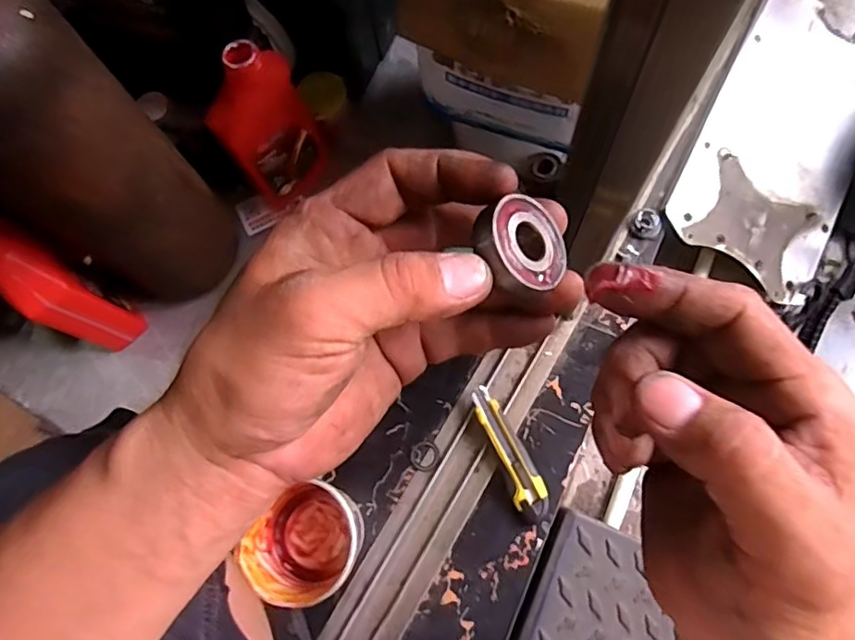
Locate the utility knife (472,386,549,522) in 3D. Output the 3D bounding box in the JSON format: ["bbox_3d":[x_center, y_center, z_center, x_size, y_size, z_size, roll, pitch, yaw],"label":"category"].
[{"bbox_3d":[0.091,0.153,0.660,0.039,0.027,0.154,-27,76,-6],"label":"utility knife"}]

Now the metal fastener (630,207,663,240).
[{"bbox_3d":[0.278,-0.124,0.732,0.038,0.013,0.039,0,75,1],"label":"metal fastener"}]

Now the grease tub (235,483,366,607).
[{"bbox_3d":[-0.126,0.236,0.612,0.105,0.103,0.108,-1,75,5],"label":"grease tub"}]

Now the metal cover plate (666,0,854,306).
[{"bbox_3d":[0.488,-0.245,0.783,0.224,0.013,0.409,31,77,-9],"label":"metal cover plate"}]

